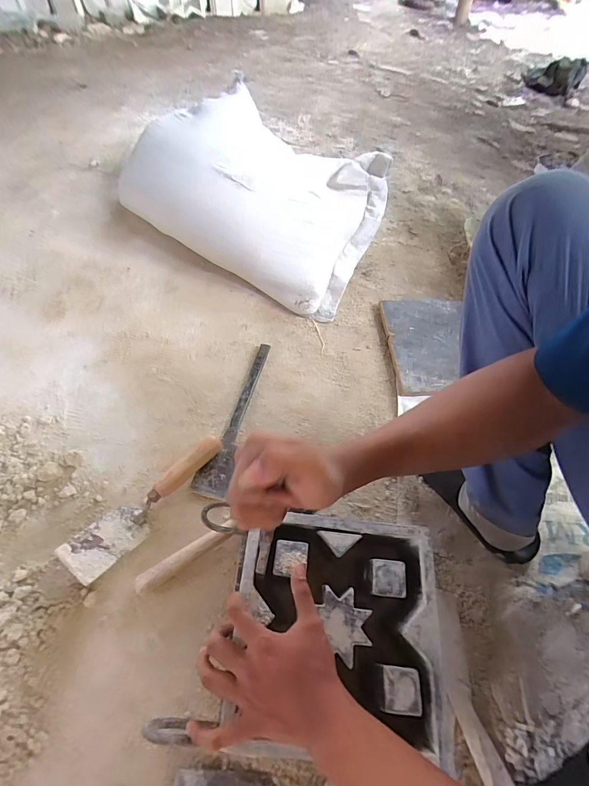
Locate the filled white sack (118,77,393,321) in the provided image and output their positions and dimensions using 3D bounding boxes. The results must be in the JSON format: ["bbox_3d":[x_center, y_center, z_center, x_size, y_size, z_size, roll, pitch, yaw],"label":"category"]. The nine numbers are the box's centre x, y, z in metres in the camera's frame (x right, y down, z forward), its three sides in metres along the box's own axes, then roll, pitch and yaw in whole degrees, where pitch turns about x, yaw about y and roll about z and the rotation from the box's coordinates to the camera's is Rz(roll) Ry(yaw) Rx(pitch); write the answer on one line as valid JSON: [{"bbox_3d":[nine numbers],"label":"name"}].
[{"bbox_3d":[-0.092,-0.485,0.871,0.565,0.218,0.442,23,60,9],"label":"filled white sack"}]

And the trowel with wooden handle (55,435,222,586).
[{"bbox_3d":[-0.225,0.160,0.566,0.066,0.054,0.258,34,63,15],"label":"trowel with wooden handle"}]

